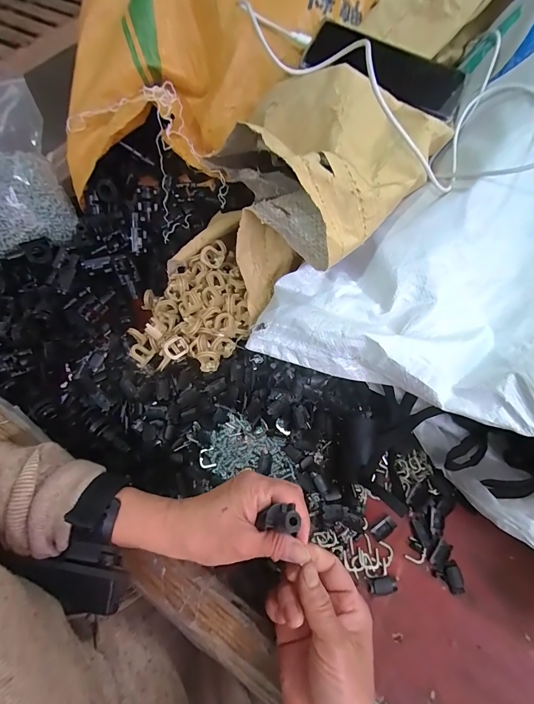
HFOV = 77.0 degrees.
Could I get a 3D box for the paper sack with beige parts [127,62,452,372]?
[{"bbox_3d":[-0.017,-0.131,0.363,0.370,0.120,0.201,-40,64,22],"label":"paper sack with beige parts"}]

